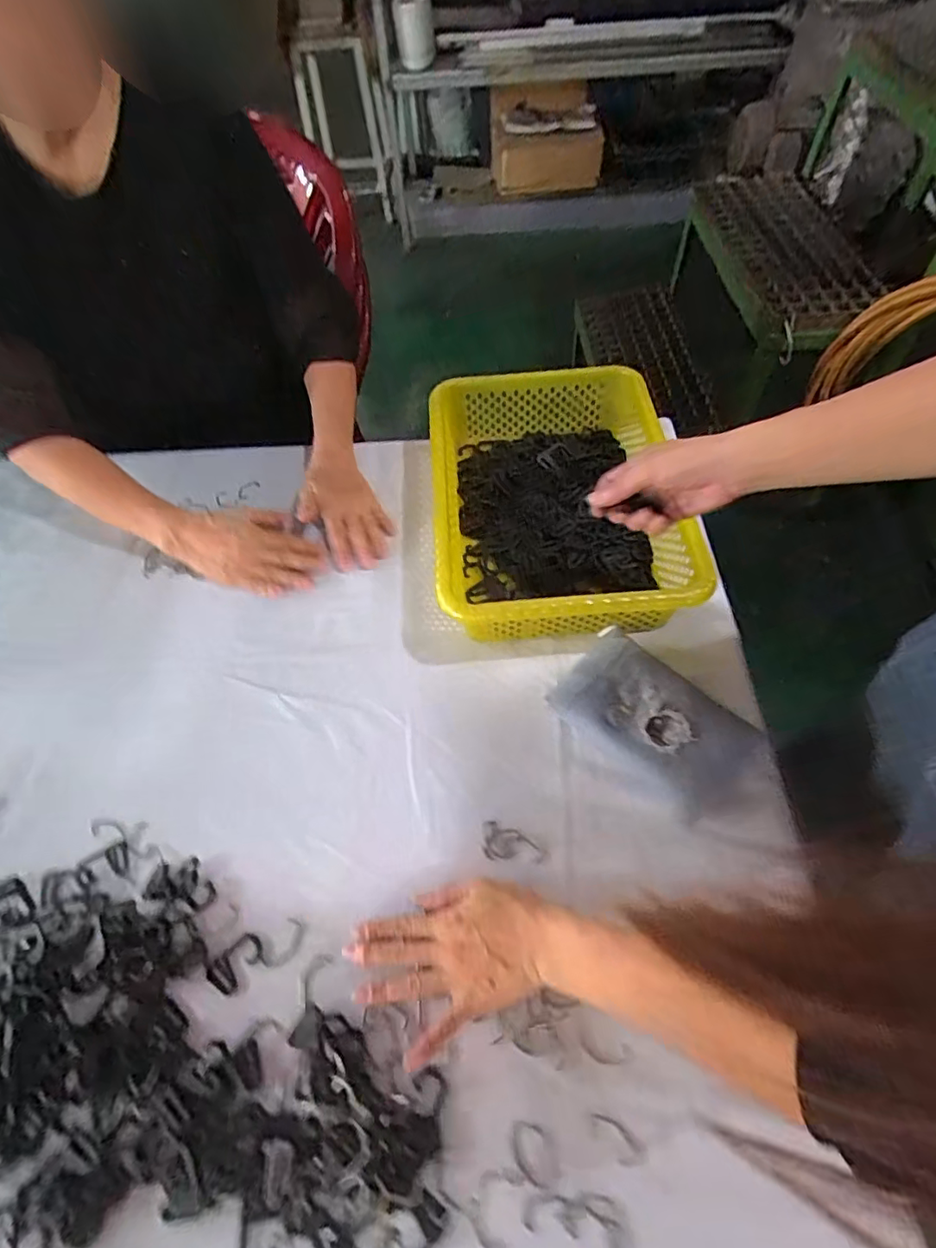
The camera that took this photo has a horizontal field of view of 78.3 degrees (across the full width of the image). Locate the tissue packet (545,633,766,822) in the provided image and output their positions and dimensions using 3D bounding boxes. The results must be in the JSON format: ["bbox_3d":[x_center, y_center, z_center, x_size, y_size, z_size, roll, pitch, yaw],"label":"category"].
[{"bbox_3d":[0.163,0.088,0.521,0.165,0.032,0.110,38,66,24],"label":"tissue packet"}]

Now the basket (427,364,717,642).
[{"bbox_3d":[0.104,-0.138,0.644,0.269,0.092,0.349,-4,57,1],"label":"basket"}]

